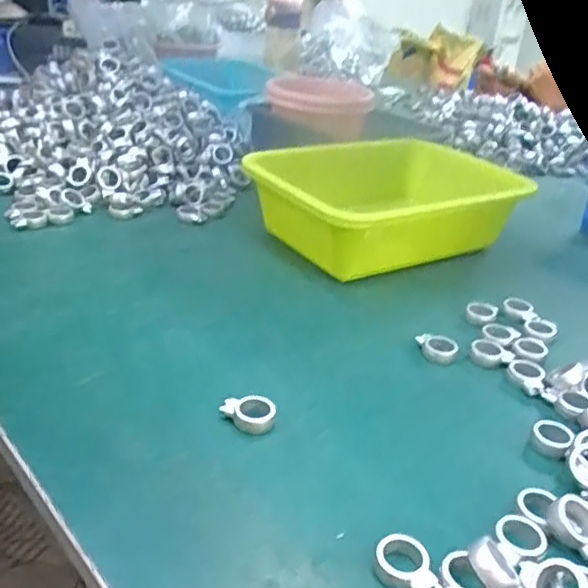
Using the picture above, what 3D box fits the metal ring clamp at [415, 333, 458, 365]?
[{"bbox_3d":[0.110,0.042,0.483,0.031,0.012,0.024,8,27,5],"label":"metal ring clamp"}]

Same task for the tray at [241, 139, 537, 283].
[{"bbox_3d":[0.092,-0.090,0.654,0.243,0.085,0.181,-12,32,-30],"label":"tray"}]

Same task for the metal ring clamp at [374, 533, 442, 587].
[{"bbox_3d":[0.053,0.131,0.299,0.024,0.010,0.034,-4,28,-18],"label":"metal ring clamp"}]

